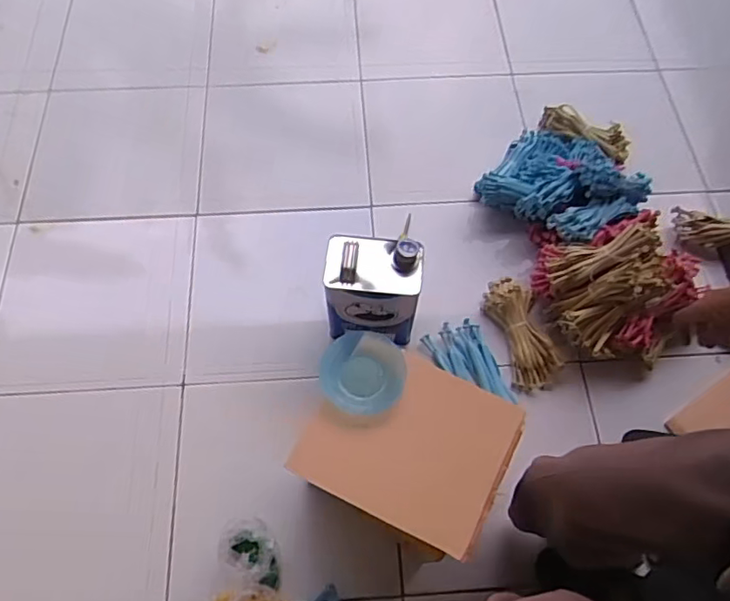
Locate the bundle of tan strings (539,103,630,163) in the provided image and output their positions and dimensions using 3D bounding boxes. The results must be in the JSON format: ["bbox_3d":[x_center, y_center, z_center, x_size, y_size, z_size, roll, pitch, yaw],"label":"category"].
[{"bbox_3d":[0.515,-0.395,1.329,0.214,0.045,0.083,37,69,15],"label":"bundle of tan strings"}]

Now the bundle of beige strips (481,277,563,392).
[{"bbox_3d":[0.313,0.061,1.137,0.108,0.042,0.230,-12,65,-6],"label":"bundle of beige strips"}]

